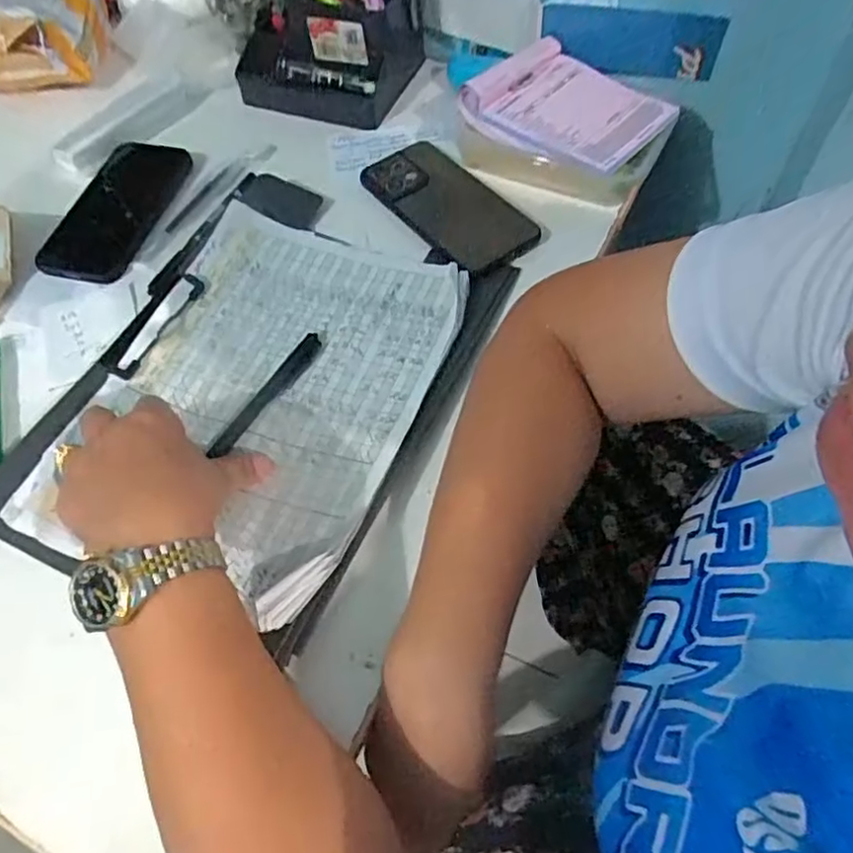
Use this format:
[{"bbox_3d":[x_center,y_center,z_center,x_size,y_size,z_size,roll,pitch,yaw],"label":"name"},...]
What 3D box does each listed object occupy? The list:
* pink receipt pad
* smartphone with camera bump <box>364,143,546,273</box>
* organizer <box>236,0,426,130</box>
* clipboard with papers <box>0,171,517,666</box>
[{"bbox_3d":[0.119,-0.264,0.519,0.117,0.020,0.141,-42,68,-17],"label":"pink receipt pad"},{"bbox_3d":[0.015,-0.187,0.520,0.076,0.010,0.162,-33,62,-15],"label":"smartphone with camera bump"},{"bbox_3d":[-0.092,-0.358,0.587,0.153,0.084,0.108,14,61,12],"label":"organizer"},{"bbox_3d":[-0.111,-0.036,0.436,0.243,0.024,0.329,23,63,16],"label":"clipboard with papers"}]

